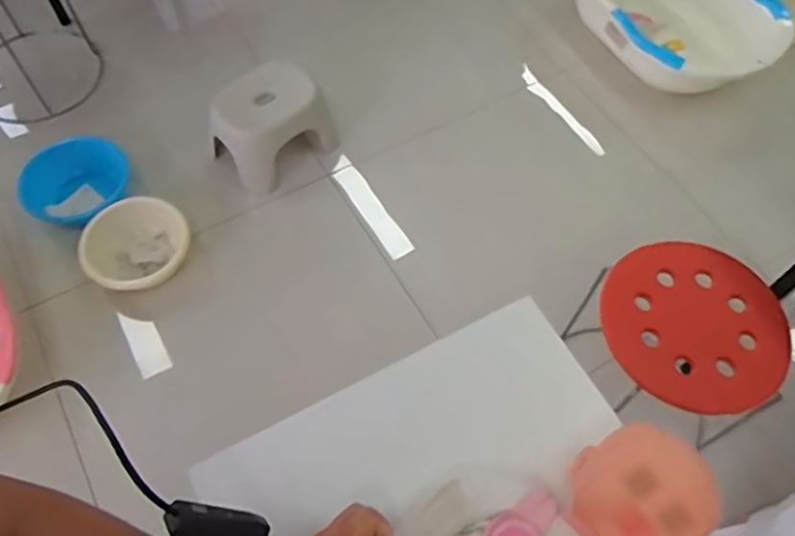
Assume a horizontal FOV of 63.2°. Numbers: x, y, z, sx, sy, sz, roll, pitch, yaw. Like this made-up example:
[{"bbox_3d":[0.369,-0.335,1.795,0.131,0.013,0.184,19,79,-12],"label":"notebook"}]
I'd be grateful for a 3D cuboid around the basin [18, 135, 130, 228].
[{"bbox_3d":[-0.777,-0.189,1.593,0.234,0.129,0.237,1,61,-1],"label":"basin"}]

